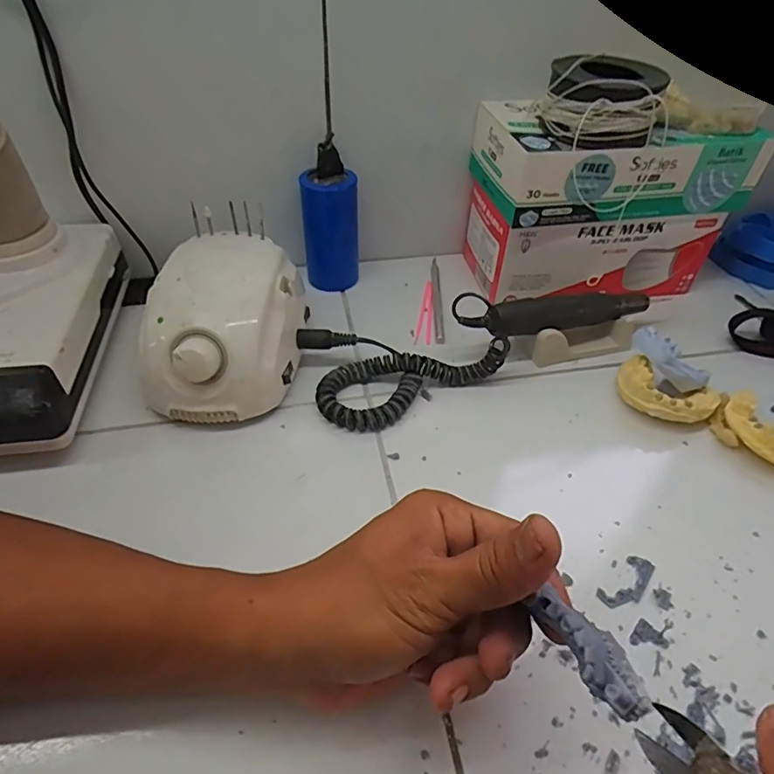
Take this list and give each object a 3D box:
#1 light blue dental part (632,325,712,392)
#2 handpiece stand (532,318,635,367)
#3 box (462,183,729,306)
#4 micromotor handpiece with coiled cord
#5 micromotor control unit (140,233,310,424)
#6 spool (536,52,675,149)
[{"bbox_3d":[0.210,-0.020,0.395,0.033,0.027,0.061,-30,69,-27],"label":"light blue dental part"},{"bbox_3d":[0.163,-0.043,0.441,0.091,0.032,0.026,-7,46,-9],"label":"handpiece stand"},{"bbox_3d":[0.189,-0.136,0.495,0.210,0.078,0.090,-2,46,-3],"label":"box"},{"bbox_3d":[0.075,-0.044,0.424,0.281,0.046,0.088,-17,49,-17],"label":"micromotor handpiece with coiled cord"},{"bbox_3d":[-0.120,-0.047,0.393,0.098,0.074,0.134,5,46,3],"label":"micromotor control unit"},{"bbox_3d":[0.158,-0.210,0.385,0.081,0.044,0.060,-8,47,-9],"label":"spool"}]

